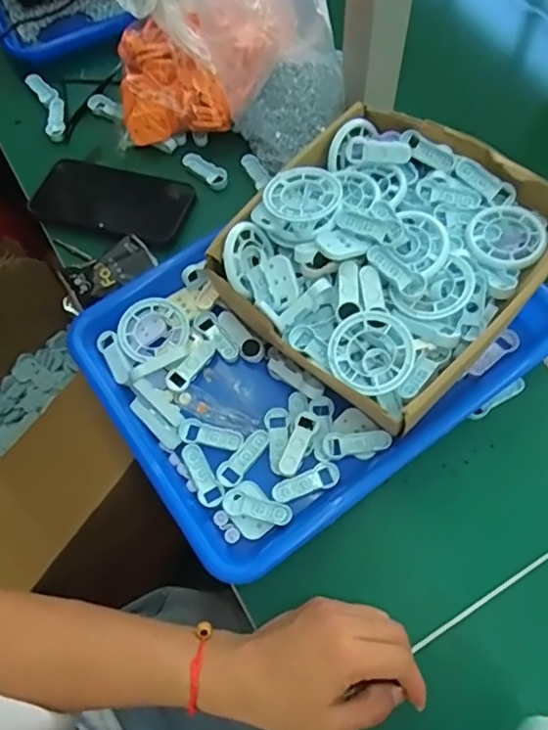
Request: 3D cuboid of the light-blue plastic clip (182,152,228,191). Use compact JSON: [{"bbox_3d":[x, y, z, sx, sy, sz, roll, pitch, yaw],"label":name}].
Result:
[{"bbox_3d":[-0.065,-0.188,0.551,0.052,0.012,0.020,38,73,18],"label":"light-blue plastic clip"}]

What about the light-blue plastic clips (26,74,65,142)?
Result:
[{"bbox_3d":[-0.233,-0.269,0.592,0.026,0.024,0.079,-24,66,-7],"label":"light-blue plastic clips"}]

